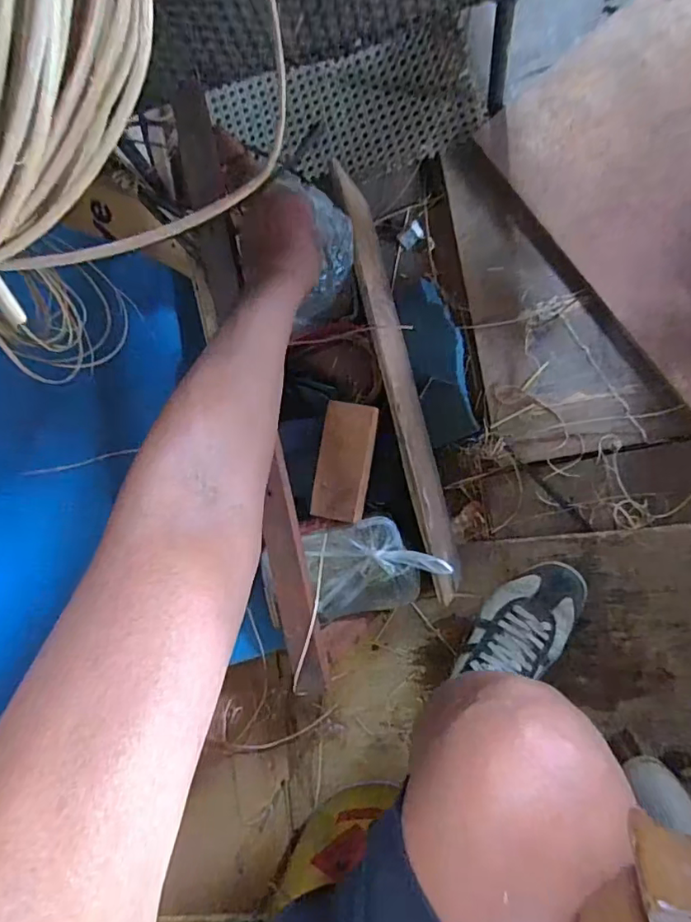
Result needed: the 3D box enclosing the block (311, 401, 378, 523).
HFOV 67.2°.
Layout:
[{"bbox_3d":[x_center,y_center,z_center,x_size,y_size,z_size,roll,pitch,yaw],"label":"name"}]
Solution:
[{"bbox_3d":[-0.001,0.000,0.586,0.057,0.029,0.128,10,94,9],"label":"block"}]

